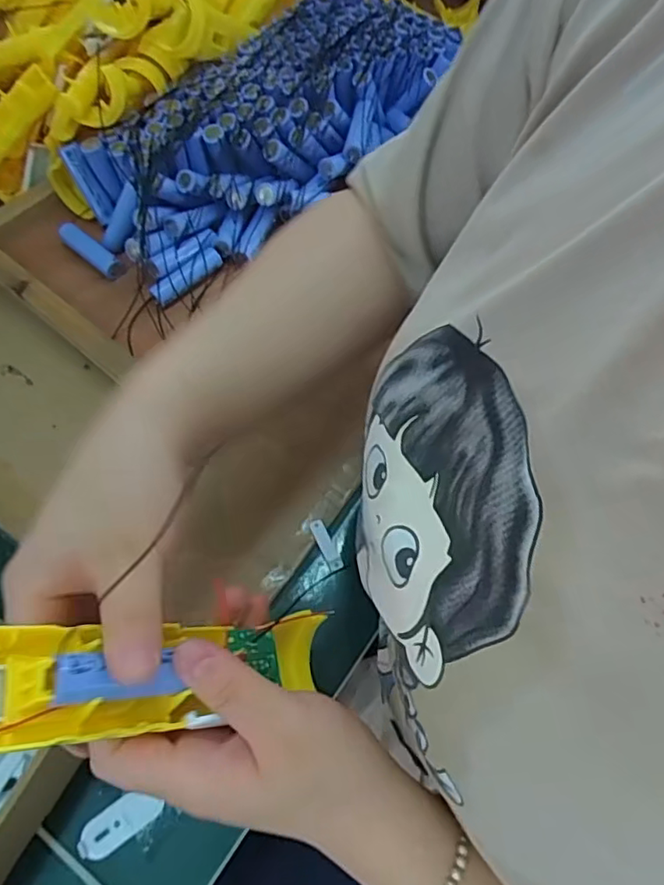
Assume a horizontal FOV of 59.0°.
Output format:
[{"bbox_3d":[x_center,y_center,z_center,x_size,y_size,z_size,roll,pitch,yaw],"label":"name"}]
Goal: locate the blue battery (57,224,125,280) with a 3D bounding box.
[{"bbox_3d":[-0.203,-0.161,0.493,0.066,0.019,0.016,34,68,18],"label":"blue battery"}]

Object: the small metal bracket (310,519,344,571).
[{"bbox_3d":[-0.004,0.070,0.403,0.010,0.005,0.036,-23,64,-11],"label":"small metal bracket"}]

